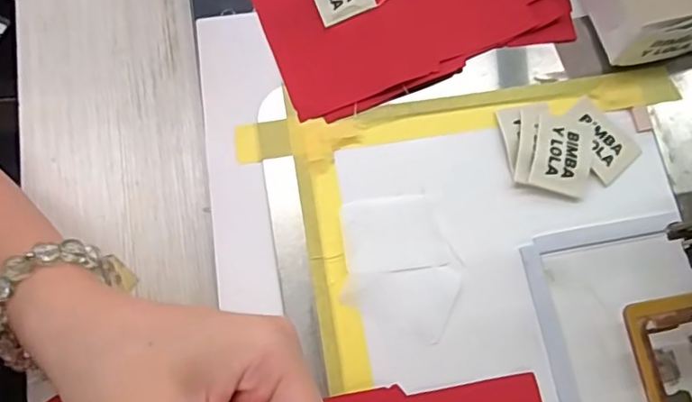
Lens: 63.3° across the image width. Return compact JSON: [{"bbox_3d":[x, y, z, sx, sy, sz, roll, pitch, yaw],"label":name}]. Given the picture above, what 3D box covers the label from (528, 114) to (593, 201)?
[{"bbox_3d":[0.130,-0.029,0.337,0.035,0.005,0.049,17,74,-5],"label":"label"}]

